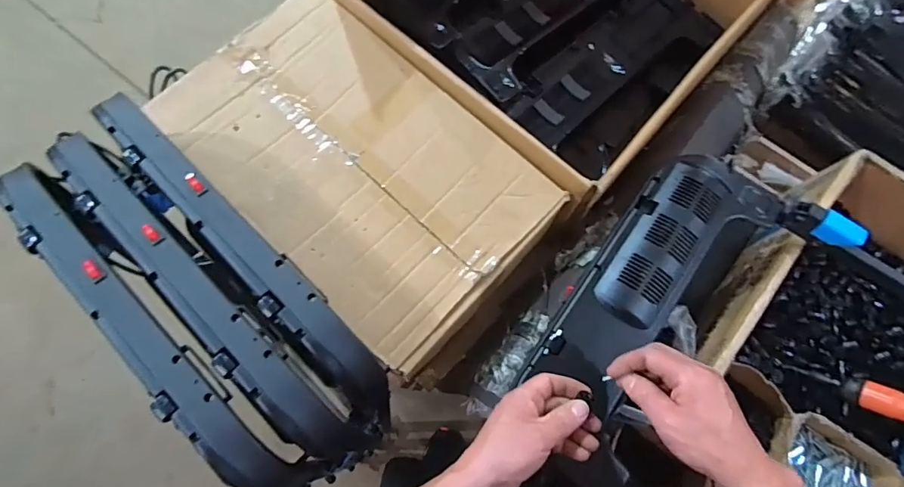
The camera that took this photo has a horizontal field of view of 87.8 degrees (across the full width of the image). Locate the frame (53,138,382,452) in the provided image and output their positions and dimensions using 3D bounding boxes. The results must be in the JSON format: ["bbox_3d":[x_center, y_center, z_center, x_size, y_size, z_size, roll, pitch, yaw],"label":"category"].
[{"bbox_3d":[-0.269,0.072,0.557,0.457,0.202,0.065,44,78,12],"label":"frame"}]

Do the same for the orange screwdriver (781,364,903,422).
[{"bbox_3d":[0.643,0.235,0.703,0.046,0.252,0.040,-52,123,-13],"label":"orange screwdriver"}]

